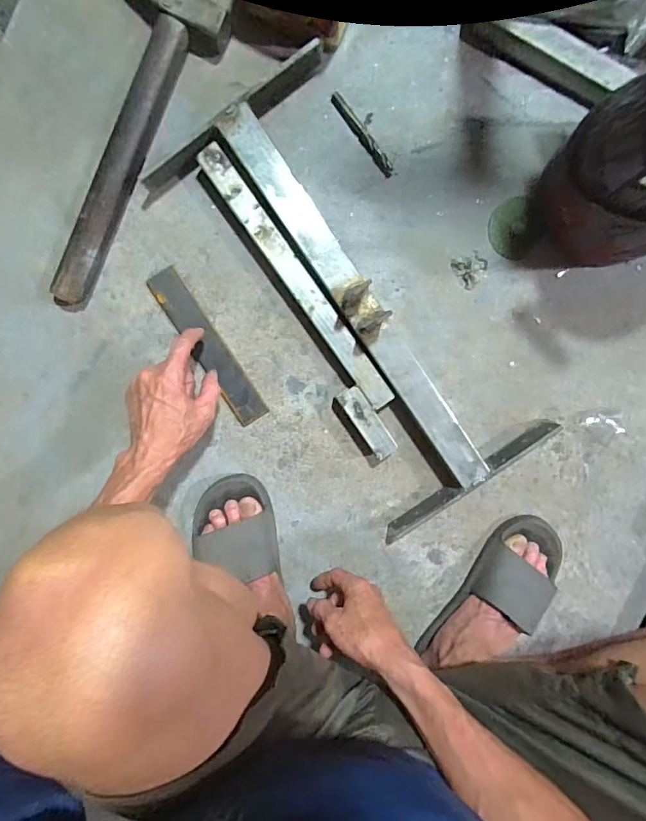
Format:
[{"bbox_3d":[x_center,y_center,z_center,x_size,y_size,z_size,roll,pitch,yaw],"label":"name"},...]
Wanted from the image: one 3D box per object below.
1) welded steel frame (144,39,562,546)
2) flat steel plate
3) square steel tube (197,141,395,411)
[{"bbox_3d":[0.043,-0.109,0.535,0.232,0.051,0.527,-35,98,4],"label":"welded steel frame"},{"bbox_3d":[-0.140,-0.075,0.557,0.037,0.006,0.207,-32,99,3],"label":"flat steel plate"},{"bbox_3d":[-0.029,-0.145,0.533,0.037,0.036,0.340,-36,98,4],"label":"square steel tube"}]

